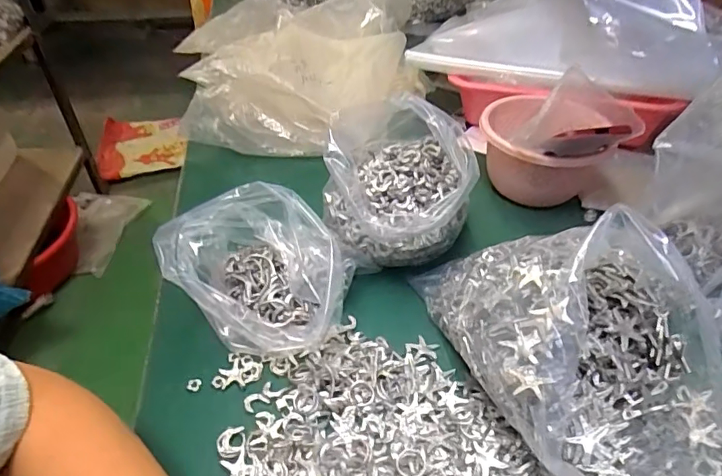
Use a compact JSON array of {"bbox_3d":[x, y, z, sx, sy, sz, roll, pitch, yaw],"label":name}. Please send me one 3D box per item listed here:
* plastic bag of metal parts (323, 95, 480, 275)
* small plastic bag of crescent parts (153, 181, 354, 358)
[{"bbox_3d":[0.034,-0.043,0.507,0.140,0.156,0.128,7,41,7],"label":"plastic bag of metal parts"},{"bbox_3d":[-0.090,0.028,0.446,0.150,0.109,0.117,11,42,12],"label":"small plastic bag of crescent parts"}]

